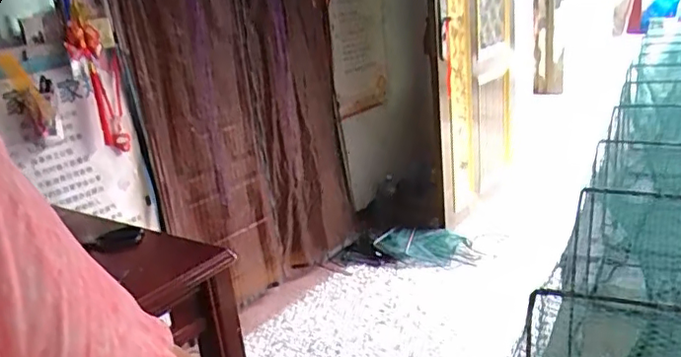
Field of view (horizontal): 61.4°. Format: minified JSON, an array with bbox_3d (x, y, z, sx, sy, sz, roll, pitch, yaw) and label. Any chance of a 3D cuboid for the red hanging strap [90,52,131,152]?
[{"bbox_3d":[-0.677,-0.218,1.700,0.014,0.279,0.103,5,18,31],"label":"red hanging strap"}]

